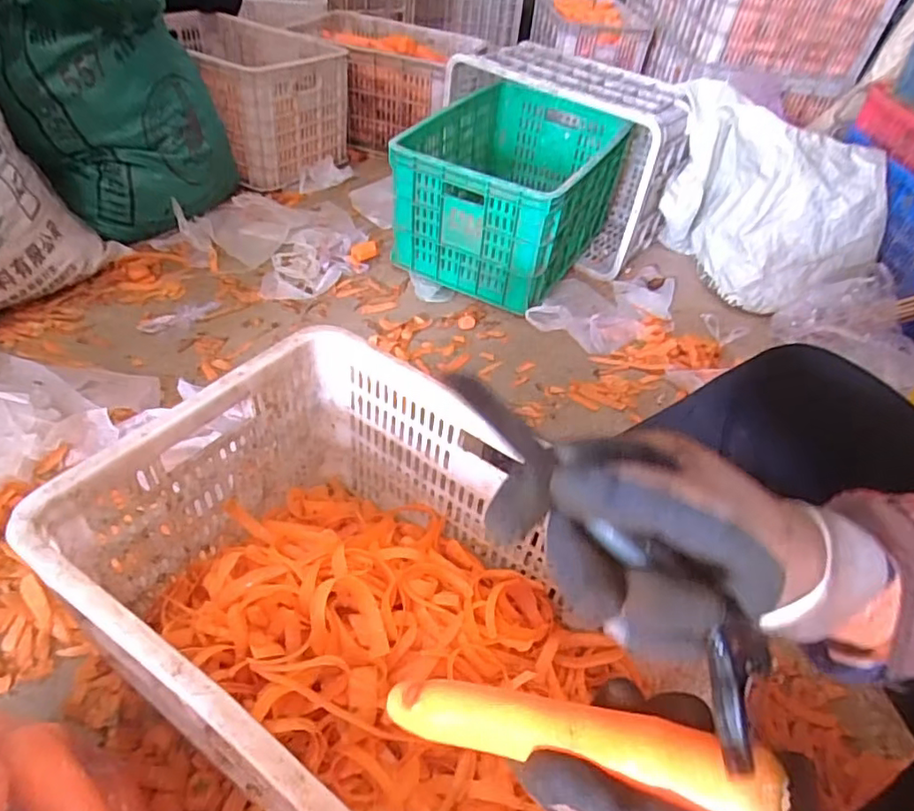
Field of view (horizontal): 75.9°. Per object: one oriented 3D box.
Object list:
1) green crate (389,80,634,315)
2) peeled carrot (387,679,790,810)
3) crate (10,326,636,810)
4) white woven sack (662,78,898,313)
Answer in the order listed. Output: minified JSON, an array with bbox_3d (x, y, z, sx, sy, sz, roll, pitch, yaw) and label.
[{"bbox_3d":[0.124,-0.472,1.286,0.355,0.262,0.509,25,47,17],"label":"green crate"},{"bbox_3d":[0.046,0.158,0.280,0.188,0.023,0.026,-5,36,32],"label":"peeled carrot"},{"bbox_3d":[-0.062,0.195,0.546,0.507,0.230,0.361,29,48,20],"label":"crate"},{"bbox_3d":[0.663,-0.434,1.255,0.258,0.346,0.434,-25,53,-29],"label":"white woven sack"}]

